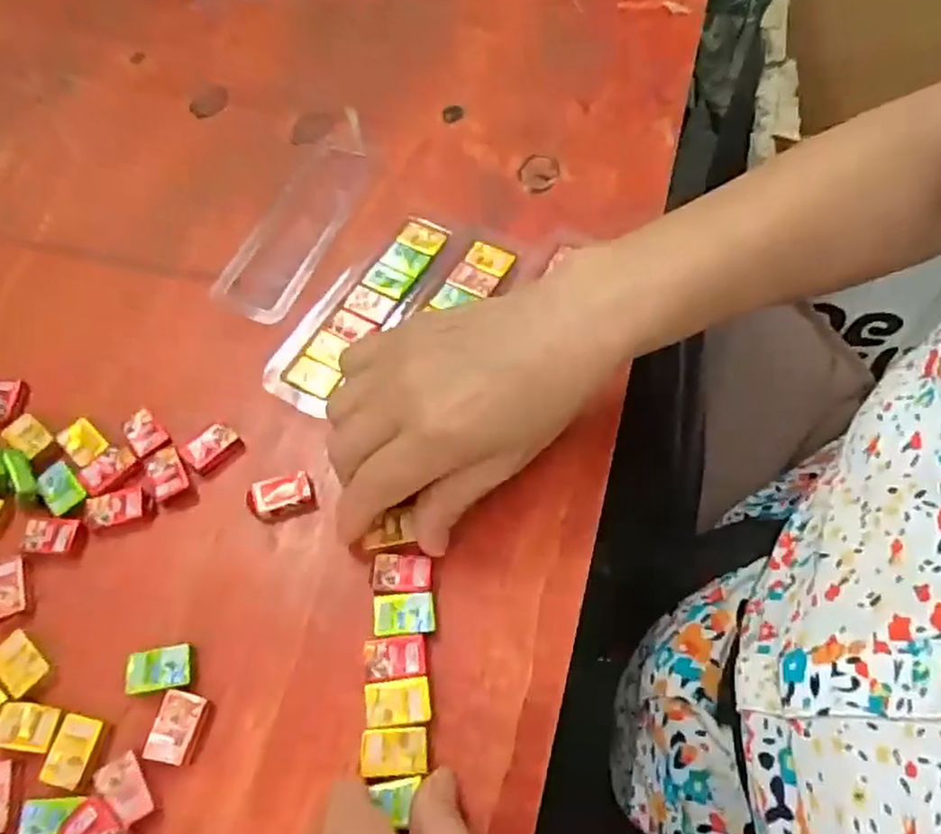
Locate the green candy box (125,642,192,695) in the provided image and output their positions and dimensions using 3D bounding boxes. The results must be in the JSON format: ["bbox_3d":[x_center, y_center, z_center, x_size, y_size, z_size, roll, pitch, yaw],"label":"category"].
[{"bbox_3d":[-0.129,0.104,0.290,0.027,0.008,0.018,-7,62,-2],"label":"green candy box"}]

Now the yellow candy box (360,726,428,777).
[{"bbox_3d":[-0.029,0.129,0.271,0.025,0.005,0.017,-3,62,1],"label":"yellow candy box"}]

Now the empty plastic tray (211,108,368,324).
[{"bbox_3d":[-0.095,-0.124,0.411,0.043,0.010,0.160,18,64,11],"label":"empty plastic tray"}]

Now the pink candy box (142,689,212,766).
[{"bbox_3d":[-0.116,0.123,0.278,0.019,0.004,0.025,10,63,7],"label":"pink candy box"}]

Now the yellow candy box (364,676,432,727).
[{"bbox_3d":[-0.029,0.112,0.277,0.026,0.004,0.017,-7,62,-2],"label":"yellow candy box"}]

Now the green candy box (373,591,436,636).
[{"bbox_3d":[-0.028,0.082,0.293,0.025,0.004,0.017,-5,62,0],"label":"green candy box"}]

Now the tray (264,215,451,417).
[{"bbox_3d":[-0.059,-0.060,0.374,0.044,0.008,0.131,27,66,16],"label":"tray"}]

